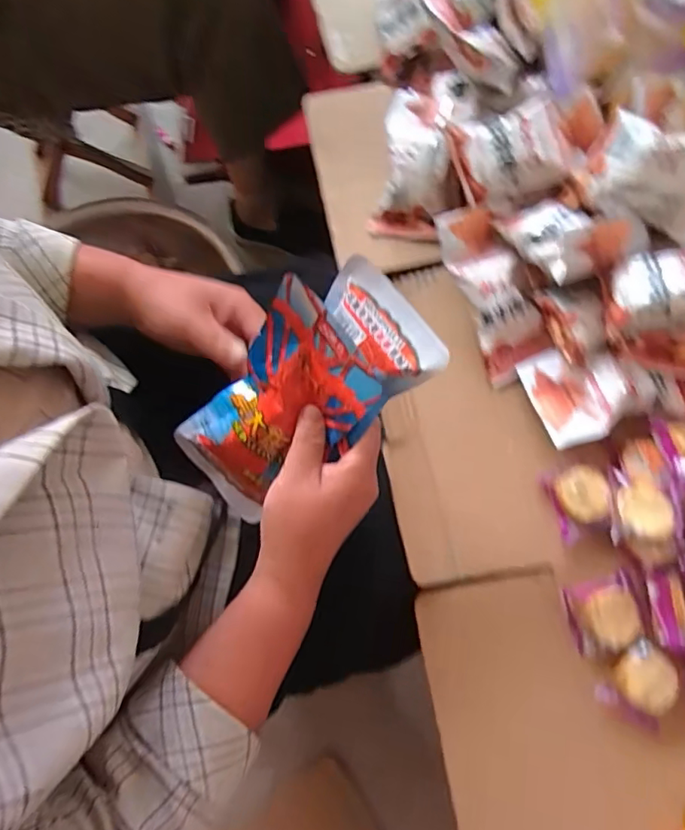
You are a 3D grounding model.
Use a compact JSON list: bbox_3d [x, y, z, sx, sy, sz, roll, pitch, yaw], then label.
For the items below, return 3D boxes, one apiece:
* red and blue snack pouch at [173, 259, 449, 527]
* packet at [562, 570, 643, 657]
[{"bbox_3d":[-0.042,-0.011,0.394,0.220,0.051,0.096,-38,73,30],"label":"red and blue snack pouch"},{"bbox_3d":[0.202,0.153,0.423,0.049,0.019,0.050,-17,74,-4],"label":"packet"}]

